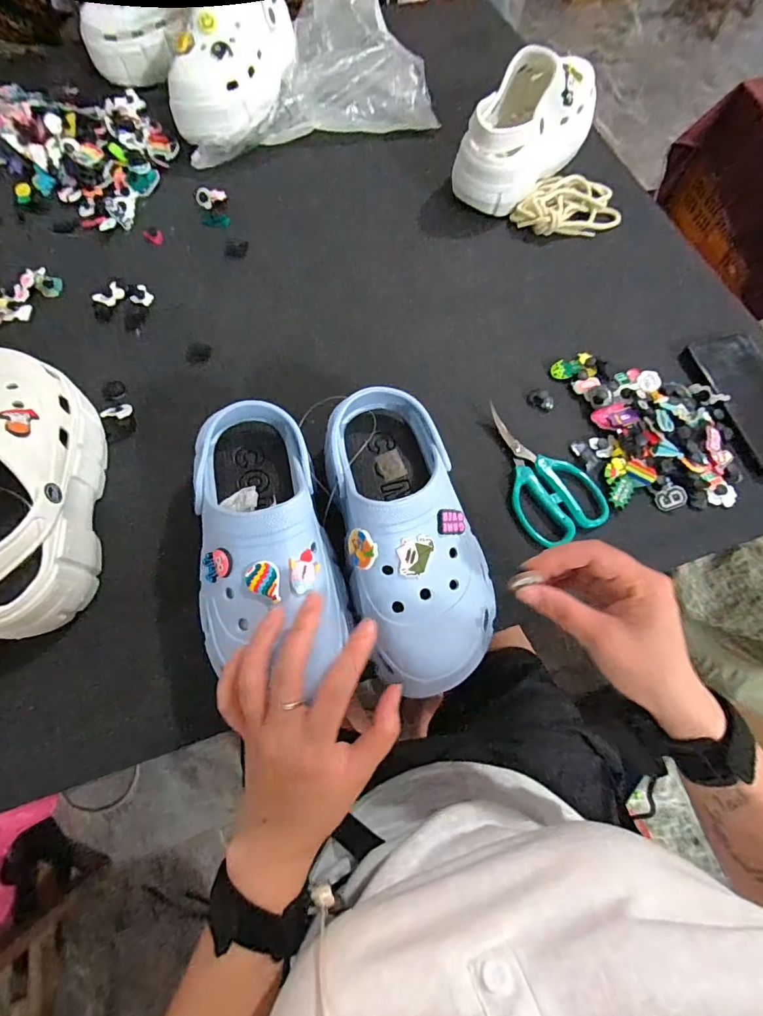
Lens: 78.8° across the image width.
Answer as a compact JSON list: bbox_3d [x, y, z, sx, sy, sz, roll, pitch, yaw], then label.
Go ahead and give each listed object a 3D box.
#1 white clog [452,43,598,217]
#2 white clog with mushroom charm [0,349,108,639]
[{"bbox_3d":[0.183,-0.466,0.576,0.106,0.112,0.216,30,70,9],"label":"white clog"},{"bbox_3d":[-0.298,-0.022,0.375,0.101,0.092,0.241,-9,69,-7],"label":"white clog with mushroom charm"}]

